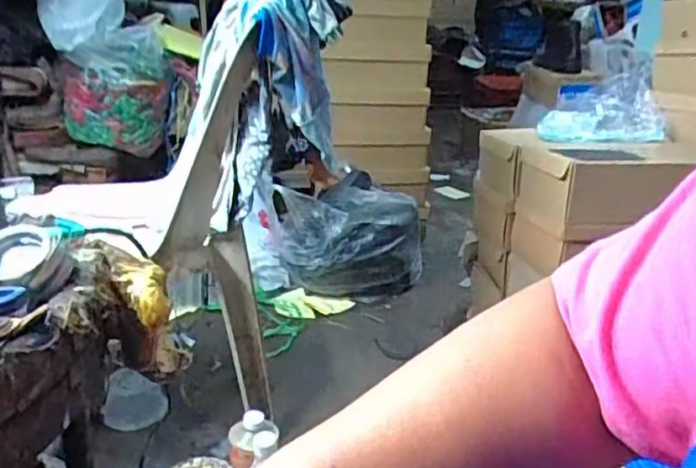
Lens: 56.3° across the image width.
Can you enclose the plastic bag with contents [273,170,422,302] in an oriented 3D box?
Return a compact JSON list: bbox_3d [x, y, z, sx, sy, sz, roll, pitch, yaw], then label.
[{"bbox_3d":[-0.002,0.014,1.696,0.389,0.273,0.189,4,22,4],"label":"plastic bag with contents"}]

